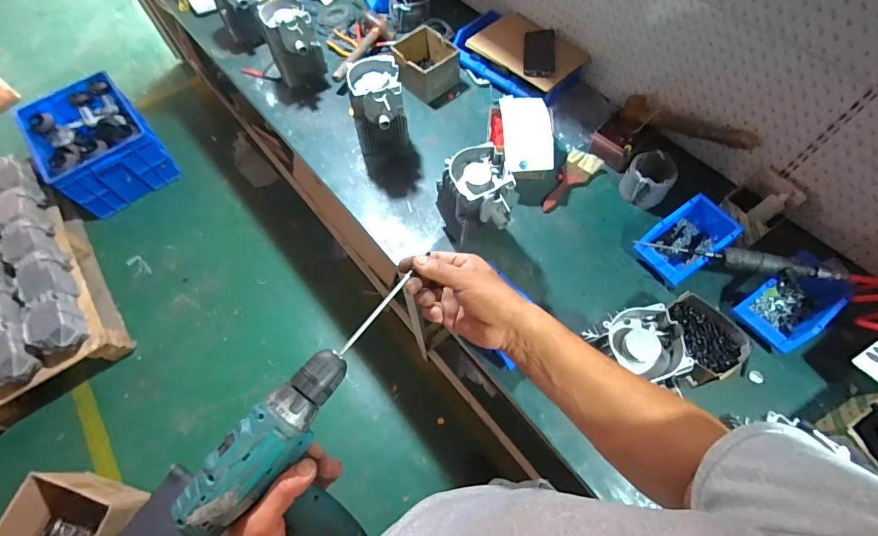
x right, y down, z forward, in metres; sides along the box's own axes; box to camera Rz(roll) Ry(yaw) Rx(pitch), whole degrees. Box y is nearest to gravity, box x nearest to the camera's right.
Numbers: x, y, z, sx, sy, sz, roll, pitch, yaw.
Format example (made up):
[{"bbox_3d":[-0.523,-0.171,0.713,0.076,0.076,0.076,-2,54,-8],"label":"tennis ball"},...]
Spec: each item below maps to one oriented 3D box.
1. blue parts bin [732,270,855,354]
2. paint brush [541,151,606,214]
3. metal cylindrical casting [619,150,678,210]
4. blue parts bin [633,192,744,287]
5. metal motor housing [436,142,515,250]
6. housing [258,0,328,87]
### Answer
[{"bbox_3d":[0.701,0.072,0.807,0.186,0.084,0.122,-29,66,-13],"label":"blue parts bin"},{"bbox_3d":[0.320,-0.212,0.999,0.078,0.024,0.197,33,68,17],"label":"paint brush"},{"bbox_3d":[0.494,-0.210,0.963,0.102,0.082,0.100,-1,63,1],"label":"metal cylindrical casting"},{"bbox_3d":[0.534,-0.054,0.886,0.188,0.082,0.128,-32,66,-14],"label":"blue parts bin"},{"bbox_3d":[0.070,-0.130,0.864,0.138,0.219,0.151,-1,63,1],"label":"metal motor housing"},{"bbox_3d":[-0.390,-0.593,1.118,0.133,0.213,0.146,-21,64,-9],"label":"housing"}]

